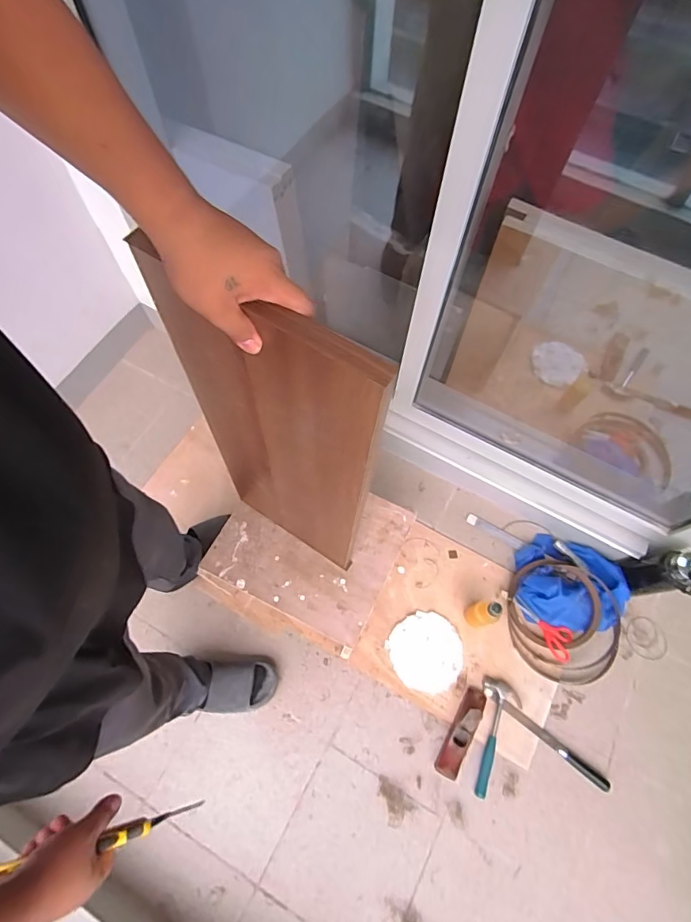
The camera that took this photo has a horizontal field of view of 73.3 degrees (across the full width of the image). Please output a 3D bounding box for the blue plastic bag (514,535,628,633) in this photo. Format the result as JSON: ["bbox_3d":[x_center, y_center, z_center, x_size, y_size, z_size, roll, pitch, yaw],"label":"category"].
[{"bbox_3d":[0.585,0.323,1.219,0.274,0.070,0.234,25,70,9],"label":"blue plastic bag"}]

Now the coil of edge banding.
[{"bbox_3d":[0.565,0.405,1.190,0.277,0.063,0.300,1,68,0],"label":"coil of edge banding"}]

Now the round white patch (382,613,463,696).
[{"bbox_3d":[0.203,0.484,1.183,0.184,0.007,0.182,0,68,0],"label":"round white patch"}]

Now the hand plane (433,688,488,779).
[{"bbox_3d":[0.280,0.646,1.109,0.053,0.042,0.204,29,70,11],"label":"hand plane"}]

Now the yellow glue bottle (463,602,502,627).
[{"bbox_3d":[0.330,0.373,1.126,0.052,0.184,0.058,-20,68,-10],"label":"yellow glue bottle"}]

